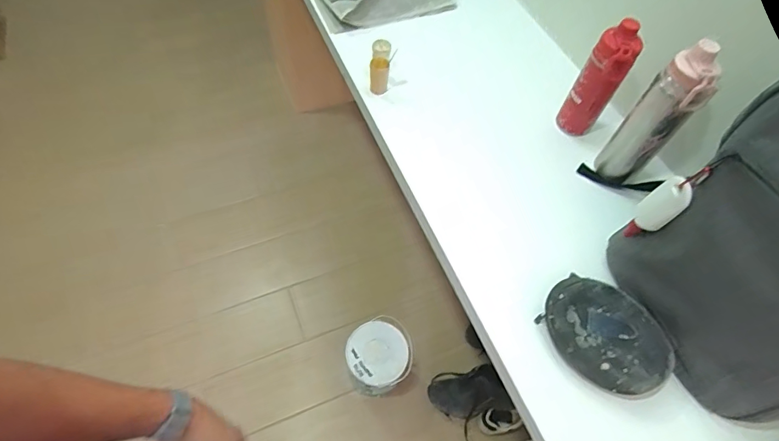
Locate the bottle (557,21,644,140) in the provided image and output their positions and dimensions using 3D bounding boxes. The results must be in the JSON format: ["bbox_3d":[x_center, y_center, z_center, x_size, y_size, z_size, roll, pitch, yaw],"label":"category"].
[{"bbox_3d":[0.379,-0.250,0.795,0.068,0.215,0.070,30,61,14],"label":"bottle"}]

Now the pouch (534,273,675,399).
[{"bbox_3d":[0.317,0.162,0.638,0.175,0.043,0.139,32,62,15],"label":"pouch"}]

